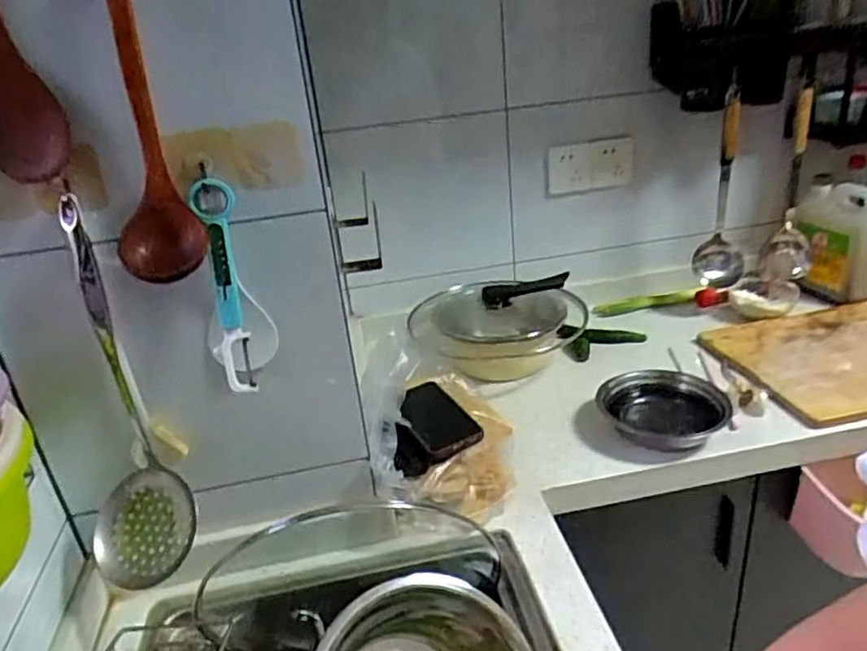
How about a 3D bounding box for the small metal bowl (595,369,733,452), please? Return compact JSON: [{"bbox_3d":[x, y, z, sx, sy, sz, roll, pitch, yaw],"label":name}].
[{"bbox_3d":[0.330,0.122,0.931,0.172,0.041,0.157,-2,26,9],"label":"small metal bowl"}]

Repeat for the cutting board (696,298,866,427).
[{"bbox_3d":[0.697,0.040,1.058,0.419,0.019,0.302,-11,26,-10],"label":"cutting board"}]

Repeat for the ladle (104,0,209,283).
[{"bbox_3d":[-0.253,-0.172,0.533,0.070,0.258,0.075,-17,27,-22],"label":"ladle"}]

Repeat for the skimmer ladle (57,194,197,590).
[{"bbox_3d":[-0.312,0.074,0.596,0.093,0.345,0.104,-23,30,-31],"label":"skimmer ladle"}]

